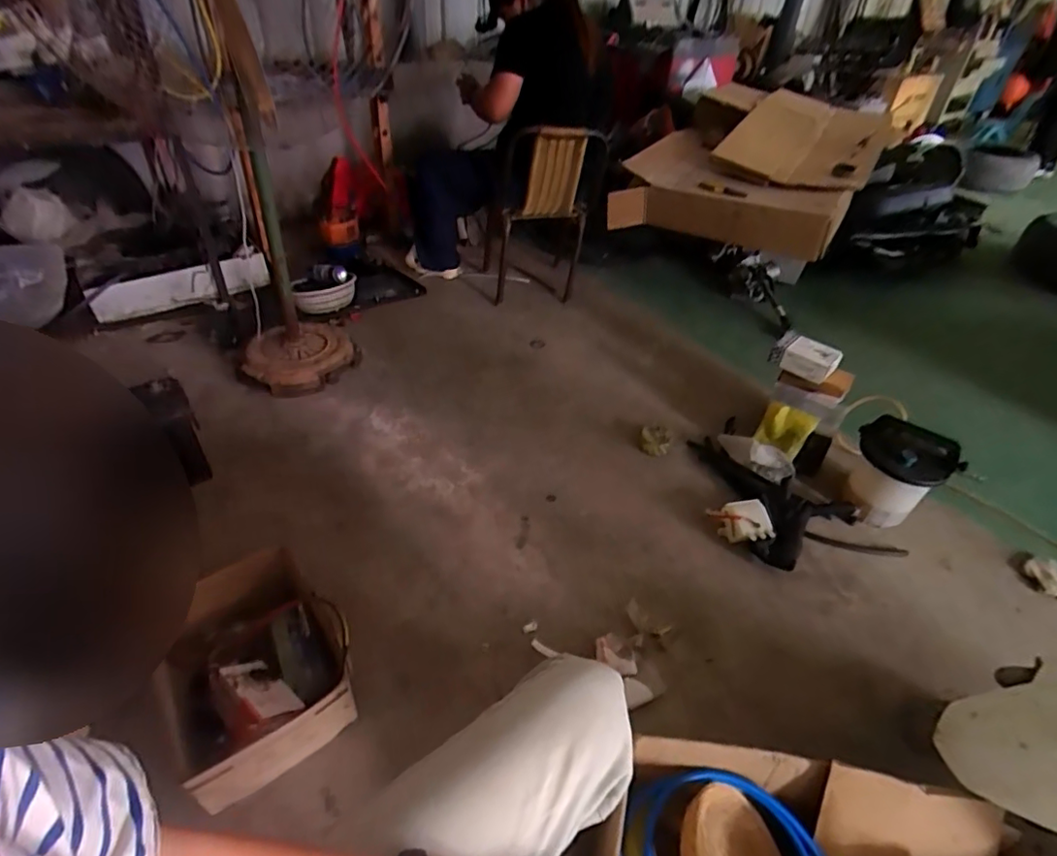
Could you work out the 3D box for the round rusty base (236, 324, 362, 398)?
[{"bbox_3d":[-0.735,-0.225,1.769,0.346,0.079,0.368,3,40,-2],"label":"round rusty base"}]

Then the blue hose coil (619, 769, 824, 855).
[{"bbox_3d":[0.266,0.593,0.745,0.240,0.073,0.265,-26,49,-31],"label":"blue hose coil"}]

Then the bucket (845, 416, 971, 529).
[{"bbox_3d":[0.882,0.099,1.334,0.154,0.238,0.164,3,40,-2],"label":"bucket"}]

